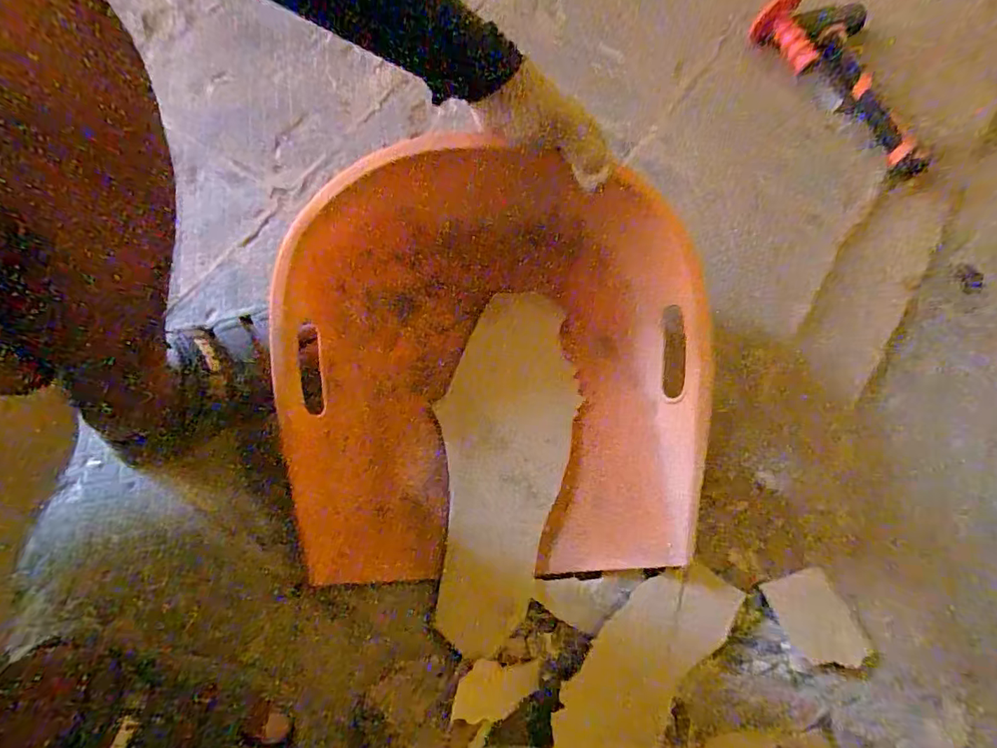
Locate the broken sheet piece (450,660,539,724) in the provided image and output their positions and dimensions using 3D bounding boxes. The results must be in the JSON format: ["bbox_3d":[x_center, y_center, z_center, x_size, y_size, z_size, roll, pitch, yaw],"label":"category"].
[{"bbox_3d":[-0.002,0.274,0.446,0.072,0.004,0.045,3,53,-3],"label":"broken sheet piece"}]

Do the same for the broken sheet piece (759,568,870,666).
[{"bbox_3d":[0.296,0.228,0.480,0.065,0.004,0.087,-24,71,-8],"label":"broken sheet piece"}]

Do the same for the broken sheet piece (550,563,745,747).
[{"bbox_3d":[0.128,0.258,0.456,0.086,0.015,0.209,38,75,14],"label":"broken sheet piece"}]

